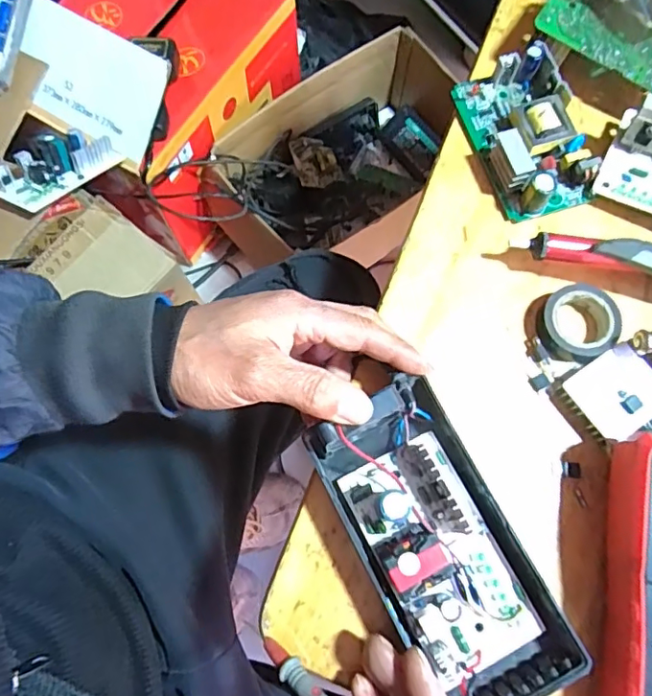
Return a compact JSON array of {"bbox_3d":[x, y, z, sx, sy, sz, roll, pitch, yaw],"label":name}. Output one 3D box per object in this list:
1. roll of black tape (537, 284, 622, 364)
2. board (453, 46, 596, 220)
[{"bbox_3d":[0.168,-0.016,0.367,0.050,0.021,0.048,0,73,0],"label":"roll of black tape"},{"bbox_3d":[0.148,-0.158,0.403,0.069,0.030,0.120,-16,74,-4],"label":"board"}]

